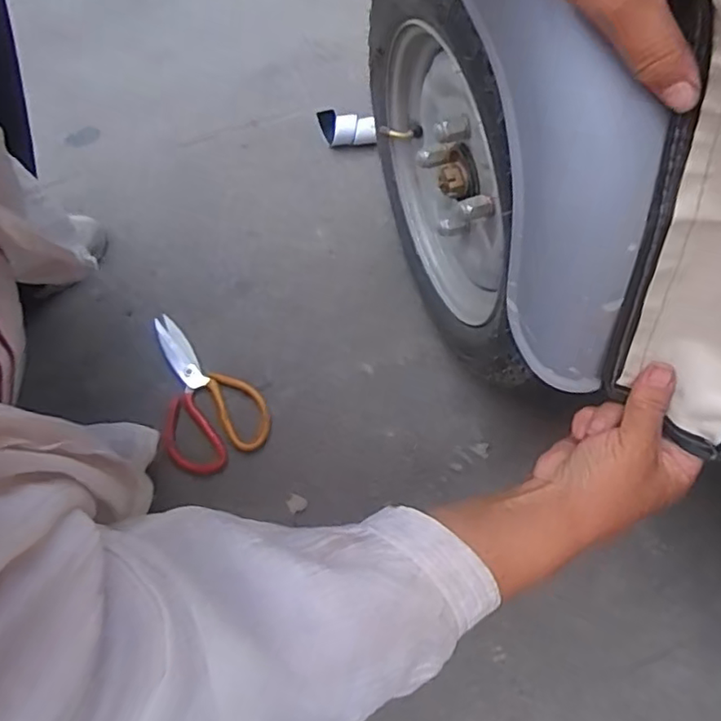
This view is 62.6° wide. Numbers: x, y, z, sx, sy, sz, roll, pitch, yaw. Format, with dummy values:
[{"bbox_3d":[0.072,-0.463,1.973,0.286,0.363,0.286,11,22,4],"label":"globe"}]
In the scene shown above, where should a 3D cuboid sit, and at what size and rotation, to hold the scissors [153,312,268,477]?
[{"bbox_3d":[-0.202,0.031,0.716,0.120,0.016,0.216,-32,68,-14],"label":"scissors"}]

